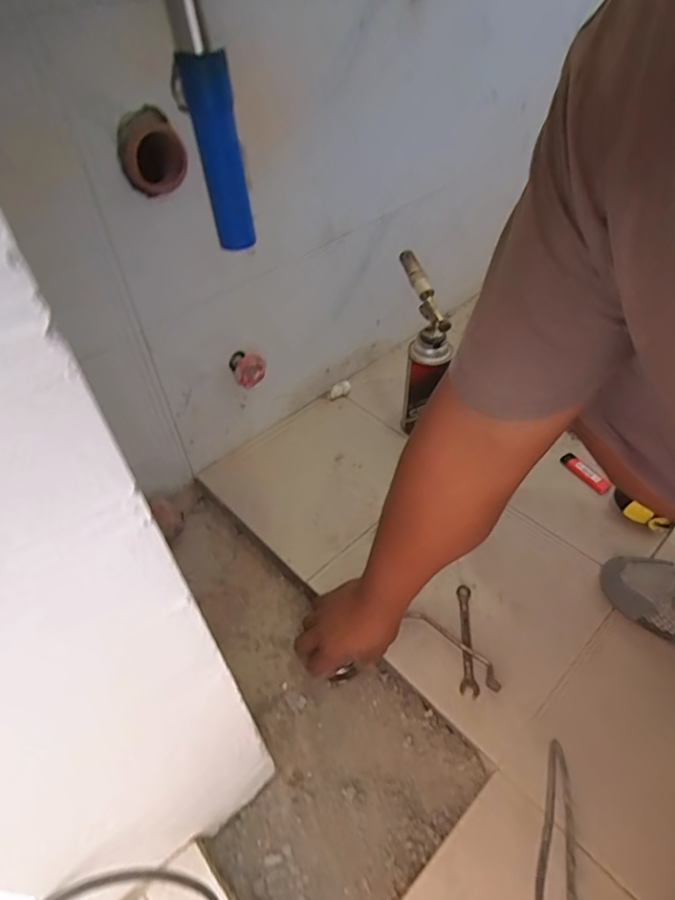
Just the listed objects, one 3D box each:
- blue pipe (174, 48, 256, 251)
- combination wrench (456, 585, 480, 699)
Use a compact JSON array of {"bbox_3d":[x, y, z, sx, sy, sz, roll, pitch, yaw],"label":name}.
[{"bbox_3d":[-0.090,-0.224,0.410,0.038,0.132,0.027,-12,47,-9],"label":"blue pipe"},{"bbox_3d":[0.155,0.226,0.644,0.020,0.009,0.139,4,44,4],"label":"combination wrench"}]

